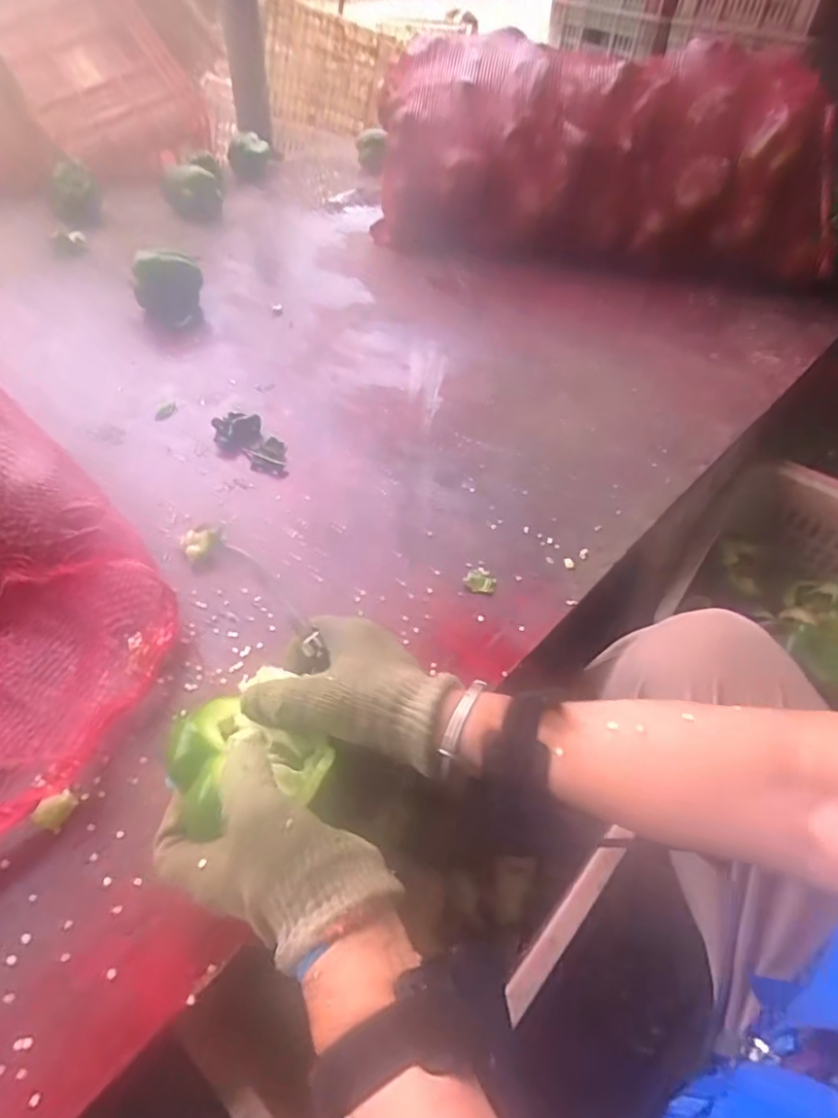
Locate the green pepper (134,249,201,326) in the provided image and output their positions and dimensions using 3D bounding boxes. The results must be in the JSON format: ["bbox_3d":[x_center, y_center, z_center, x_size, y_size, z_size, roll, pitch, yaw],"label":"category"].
[{"bbox_3d":[-0.323,-0.351,0.774,0.086,0.067,0.081,-13,51,-15],"label":"green pepper"}]

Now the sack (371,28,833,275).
[{"bbox_3d":[0.250,-0.615,0.884,0.597,0.207,0.410,2,48,-2],"label":"sack"}]

